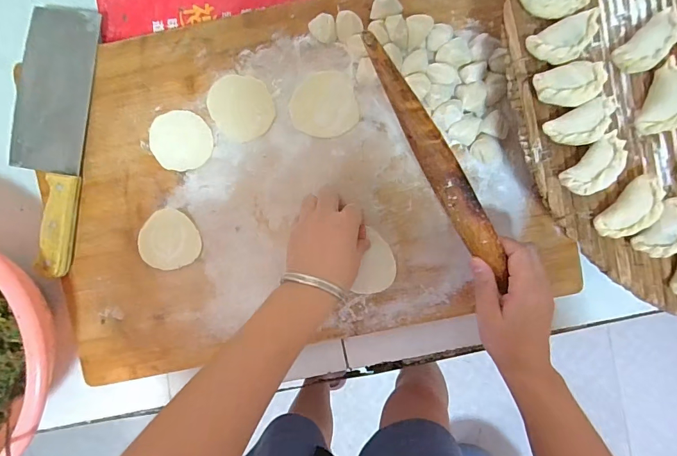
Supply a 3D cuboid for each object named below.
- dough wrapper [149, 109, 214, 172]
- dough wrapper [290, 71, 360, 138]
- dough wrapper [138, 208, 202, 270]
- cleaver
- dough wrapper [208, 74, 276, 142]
[{"bbox_3d":[-0.171,-0.094,0.418,0.066,0.006,0.062,5,92,2],"label":"dough wrapper"},{"bbox_3d":[-0.016,-0.133,0.418,0.070,0.004,0.067,0,92,2],"label":"dough wrapper"},{"bbox_3d":[-0.187,0.014,0.424,0.063,0.005,0.064,0,92,2],"label":"dough wrapper"},{"bbox_3d":[-0.314,-0.095,0.418,0.078,0.024,0.281,8,92,2],"label":"cleaver"},{"bbox_3d":[-0.105,-0.131,0.417,0.064,0.004,0.071,-30,90,3],"label":"dough wrapper"}]

